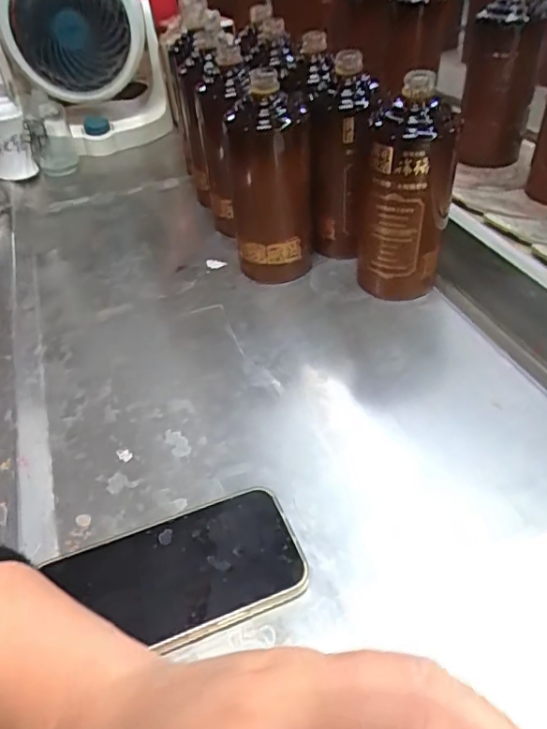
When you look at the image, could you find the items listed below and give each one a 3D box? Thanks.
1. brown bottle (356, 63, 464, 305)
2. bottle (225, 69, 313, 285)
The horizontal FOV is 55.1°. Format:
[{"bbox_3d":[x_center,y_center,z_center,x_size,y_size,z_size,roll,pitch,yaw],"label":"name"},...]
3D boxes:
[{"bbox_3d":[0.122,-0.152,0.490,0.082,0.181,0.068,3,44,10],"label":"brown bottle"},{"bbox_3d":[-0.004,-0.181,0.536,0.080,0.185,0.074,-8,44,-1],"label":"bottle"}]

